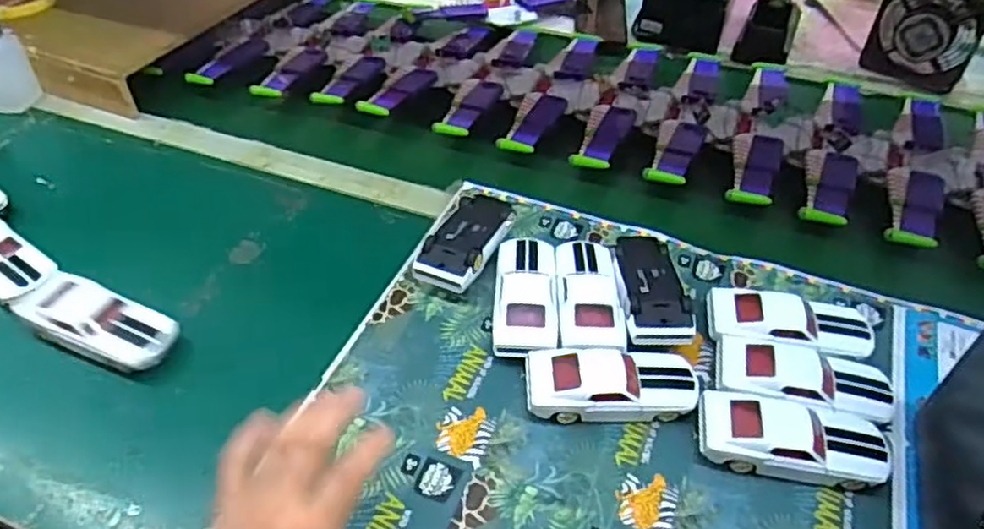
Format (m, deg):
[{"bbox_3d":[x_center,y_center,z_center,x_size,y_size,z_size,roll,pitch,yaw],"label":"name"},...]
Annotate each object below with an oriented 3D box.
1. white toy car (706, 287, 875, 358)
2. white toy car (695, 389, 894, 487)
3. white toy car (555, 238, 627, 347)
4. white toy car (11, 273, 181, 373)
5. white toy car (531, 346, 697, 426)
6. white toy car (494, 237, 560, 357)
[{"bbox_3d":[0.249,0.049,0.566,0.132,0.030,0.066,3,44,1],"label":"white toy car"},{"bbox_3d":[0.218,0.128,0.491,0.129,0.030,0.051,9,44,8],"label":"white toy car"},{"bbox_3d":[0.083,0.028,0.591,0.054,0.035,0.130,1,45,0],"label":"white toy car"},{"bbox_3d":[-0.325,0.051,0.561,0.132,0.032,0.055,15,45,14],"label":"white toy car"},{"bbox_3d":[0.093,0.092,0.526,0.132,0.034,0.056,-2,45,-3],"label":"white toy car"},{"bbox_3d":[0.030,0.028,0.590,0.052,0.032,0.132,2,44,0],"label":"white toy car"}]

